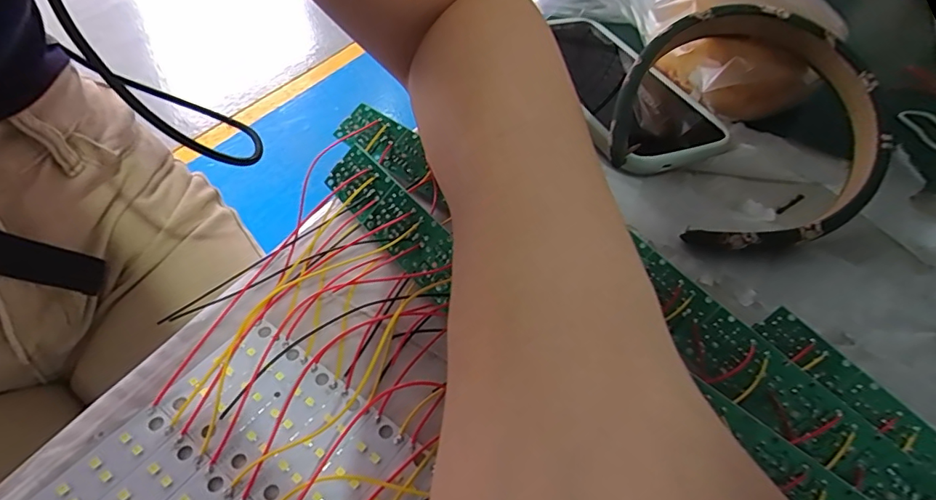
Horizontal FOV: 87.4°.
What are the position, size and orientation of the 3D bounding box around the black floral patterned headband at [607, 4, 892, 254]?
[{"bbox_3d":[0.149,-0.067,0.259,0.143,0.018,0.131,1,74,-3],"label":"black floral patterned headband"}]

